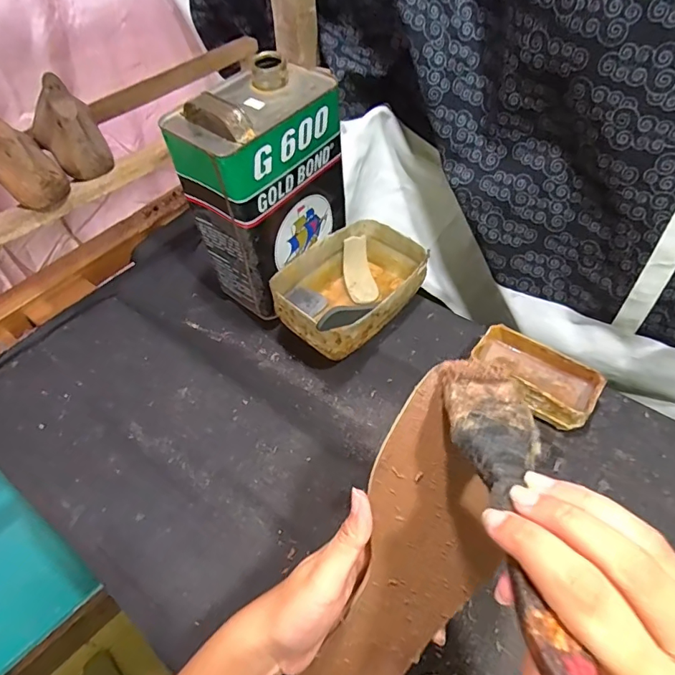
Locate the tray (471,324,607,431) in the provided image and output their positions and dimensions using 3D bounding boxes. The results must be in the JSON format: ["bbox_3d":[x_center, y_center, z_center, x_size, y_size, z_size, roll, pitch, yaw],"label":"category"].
[{"bbox_3d":[0.216,0.042,0.516,0.135,0.044,0.076,36,61,29],"label":"tray"}]

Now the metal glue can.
[{"bbox_3d":[-0.080,-0.169,0.557,0.107,0.229,0.160,27,55,24],"label":"metal glue can"}]

